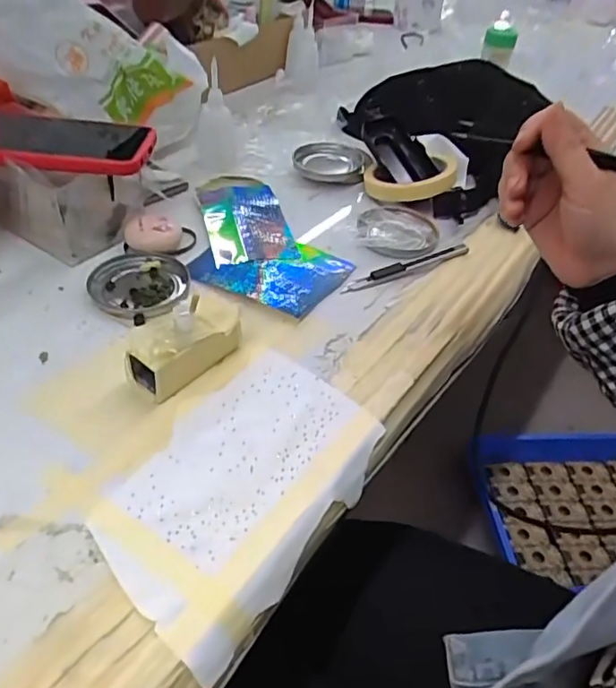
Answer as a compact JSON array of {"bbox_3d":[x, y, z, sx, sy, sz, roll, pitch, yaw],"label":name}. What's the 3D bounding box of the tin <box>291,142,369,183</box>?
[{"bbox_3d":[0.024,-0.208,0.638,0.079,0.015,0.081,3,42,-3],"label":"tin"}]

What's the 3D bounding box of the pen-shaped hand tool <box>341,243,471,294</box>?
[{"bbox_3d":[0.090,-0.070,0.503,0.133,0.008,0.015,-17,47,-23],"label":"pen-shaped hand tool"}]

